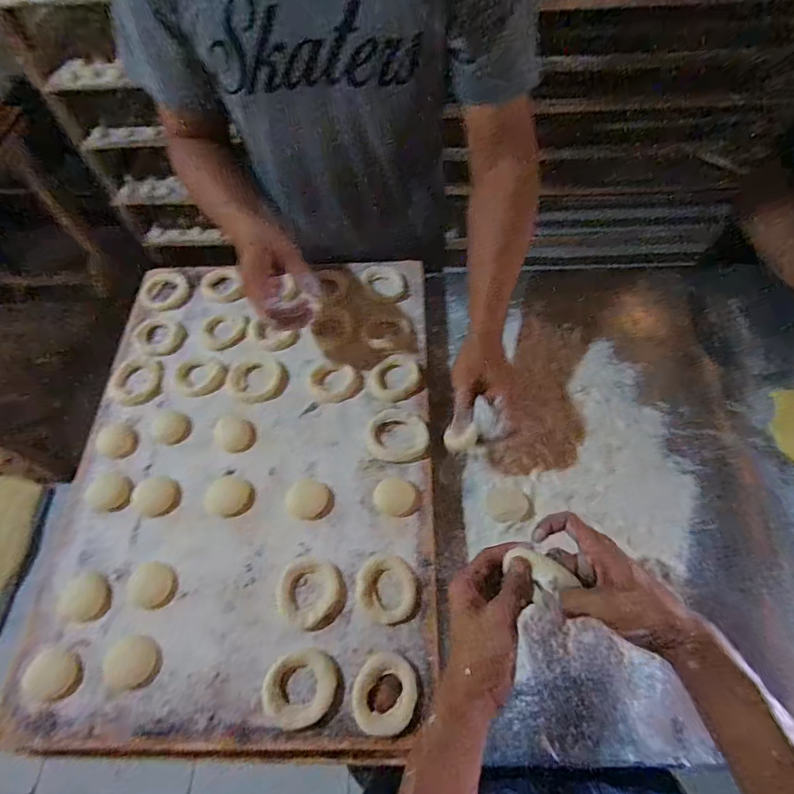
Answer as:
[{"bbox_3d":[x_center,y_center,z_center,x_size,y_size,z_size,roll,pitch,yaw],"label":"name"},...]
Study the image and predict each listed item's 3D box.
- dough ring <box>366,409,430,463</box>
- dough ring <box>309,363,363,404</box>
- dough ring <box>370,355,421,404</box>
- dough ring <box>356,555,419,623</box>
[{"bbox_3d":[0.001,0.047,0.550,0.077,0.012,0.065,19,64,14],"label":"dough ring"},{"bbox_3d":[-0.079,-0.017,0.594,0.069,0.008,0.053,5,62,7],"label":"dough ring"},{"bbox_3d":[-0.003,-0.025,0.588,0.067,0.013,0.057,-39,65,-16],"label":"dough ring"},{"bbox_3d":[-0.010,0.196,0.473,0.066,0.009,0.057,27,66,18],"label":"dough ring"}]

